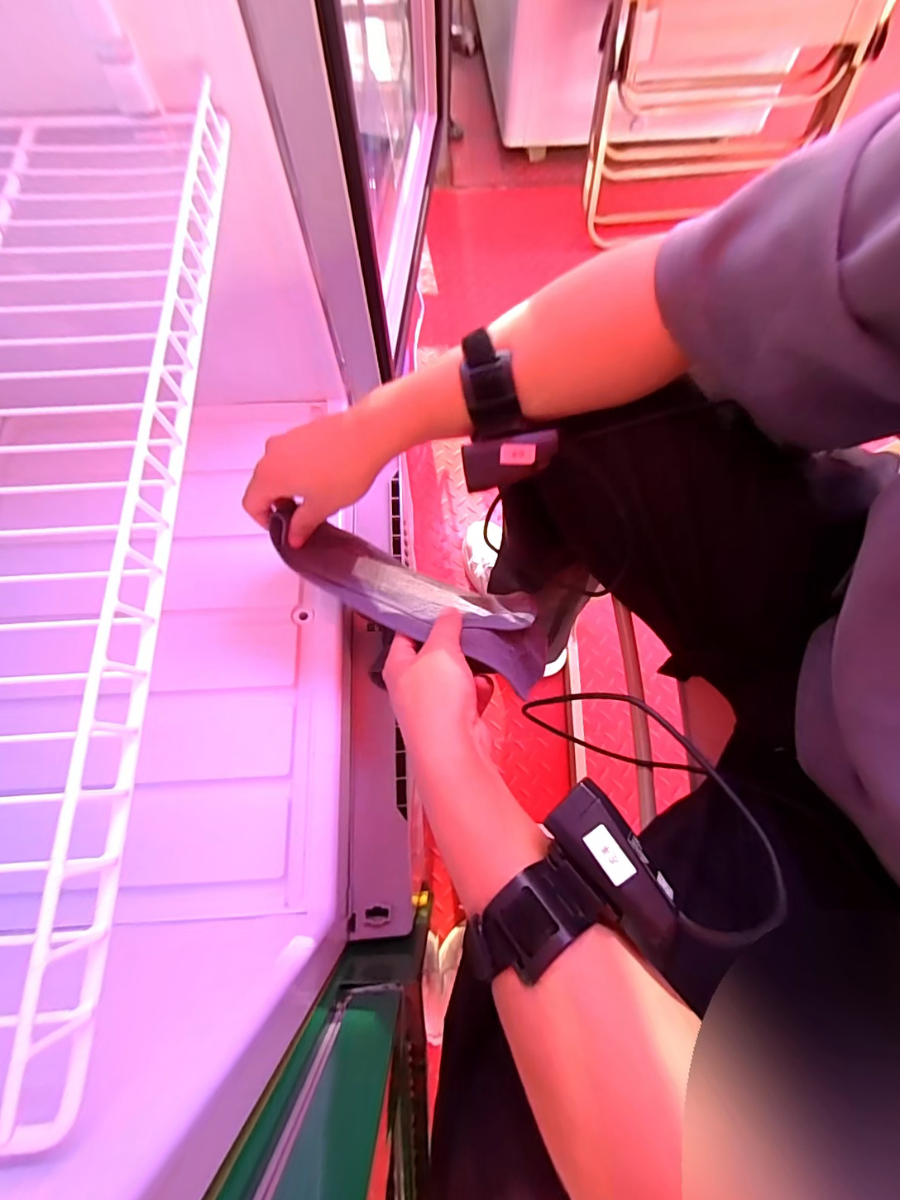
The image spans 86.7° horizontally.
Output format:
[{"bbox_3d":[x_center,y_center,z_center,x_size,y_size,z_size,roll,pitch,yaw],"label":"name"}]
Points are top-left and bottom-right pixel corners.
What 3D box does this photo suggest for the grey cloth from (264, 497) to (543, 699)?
[{"bbox_3d":[-0.032,-0.008,0.410,0.247,0.076,0.091,24,73,11],"label":"grey cloth"}]

